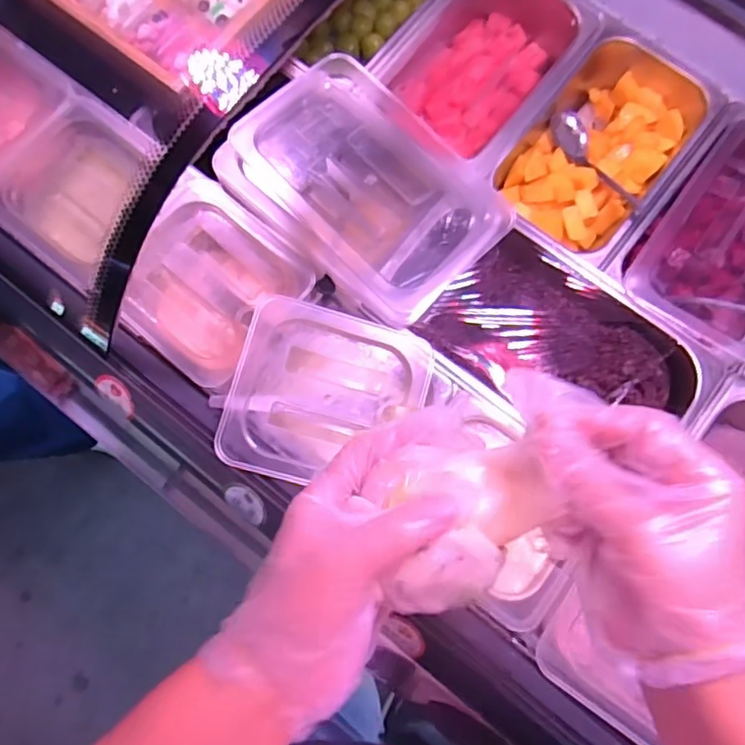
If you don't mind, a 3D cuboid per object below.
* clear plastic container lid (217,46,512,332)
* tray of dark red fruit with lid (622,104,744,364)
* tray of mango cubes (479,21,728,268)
[{"bbox_3d":[-0.008,-0.185,0.578,0.263,0.030,0.176,44,81,8],"label":"clear plastic container lid"},{"bbox_3d":[0.378,-0.139,0.606,0.168,0.090,0.257,34,80,6],"label":"tray of dark red fruit with lid"},{"bbox_3d":[0.250,-0.244,0.644,0.168,0.083,0.271,38,80,7],"label":"tray of mango cubes"}]

